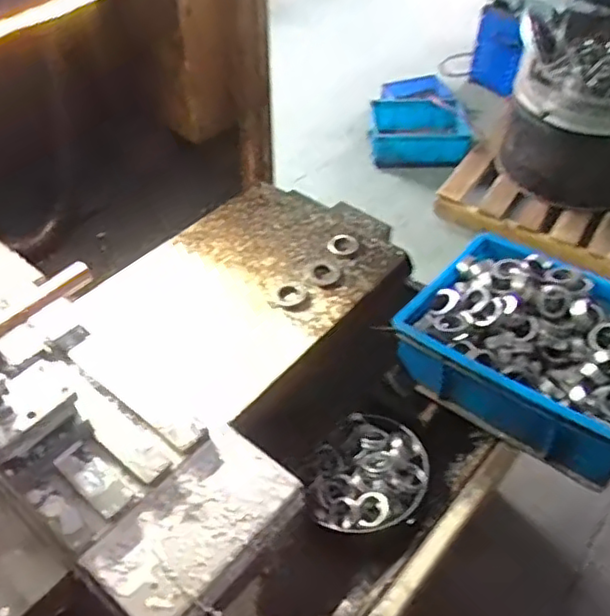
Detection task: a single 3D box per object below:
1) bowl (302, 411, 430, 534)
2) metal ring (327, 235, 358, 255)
[{"bbox_3d":[0.086,0.230,0.909,0.168,0.057,0.170,1,47,-1],"label":"bowl"},{"bbox_3d":[0.061,-0.101,1.019,0.050,0.015,0.040,8,48,5],"label":"metal ring"}]

